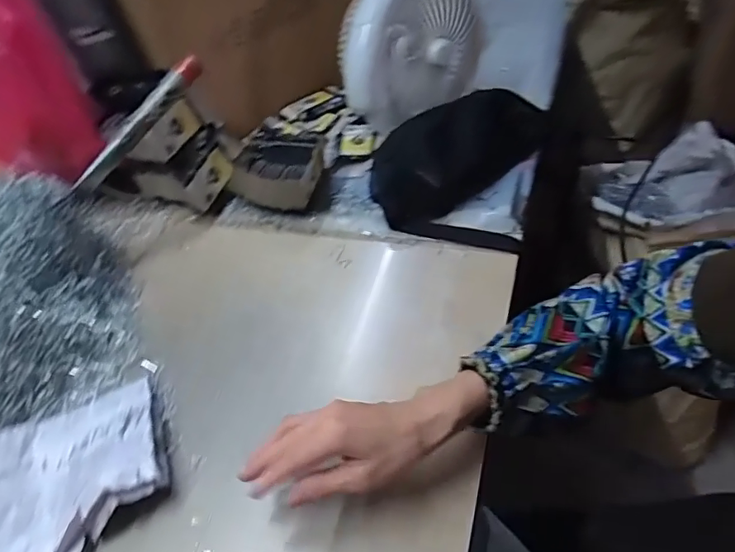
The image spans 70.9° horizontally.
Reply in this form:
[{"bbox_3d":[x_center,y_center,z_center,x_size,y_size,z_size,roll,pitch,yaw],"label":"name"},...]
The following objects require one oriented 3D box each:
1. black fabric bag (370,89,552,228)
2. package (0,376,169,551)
[{"bbox_3d":[0.125,-0.163,0.676,0.253,0.129,0.091,-26,47,-14],"label":"black fabric bag"},{"bbox_3d":[-0.282,0.174,0.455,0.198,0.037,0.155,-30,48,-19],"label":"package"}]

